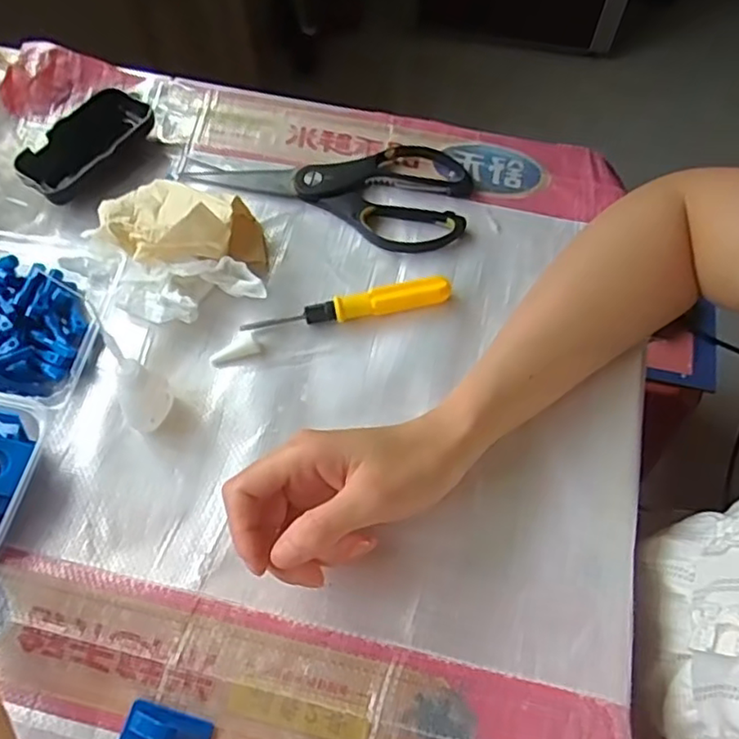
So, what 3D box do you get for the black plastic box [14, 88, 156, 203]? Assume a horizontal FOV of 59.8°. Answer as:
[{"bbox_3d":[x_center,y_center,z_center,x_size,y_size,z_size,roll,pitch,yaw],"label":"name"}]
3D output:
[{"bbox_3d":[-0.216,-0.173,0.496,0.052,0.022,0.108,36,68,16],"label":"black plastic box"}]

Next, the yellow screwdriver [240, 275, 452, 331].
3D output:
[{"bbox_3d":[-0.014,-0.043,0.439,0.141,0.019,0.015,-11,63,-6],"label":"yellow screwdriver"}]

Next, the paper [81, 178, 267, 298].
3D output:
[{"bbox_3d":[-0.125,-0.100,0.449,0.138,0.048,0.083,19,64,9],"label":"paper"}]

